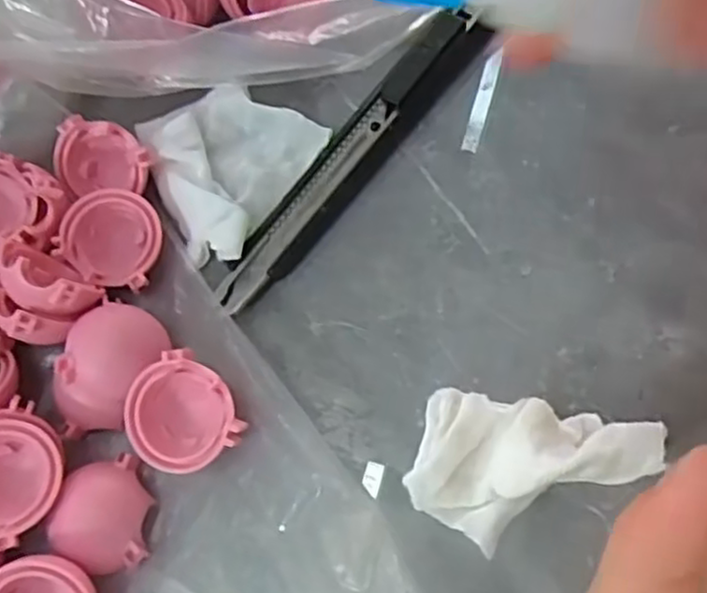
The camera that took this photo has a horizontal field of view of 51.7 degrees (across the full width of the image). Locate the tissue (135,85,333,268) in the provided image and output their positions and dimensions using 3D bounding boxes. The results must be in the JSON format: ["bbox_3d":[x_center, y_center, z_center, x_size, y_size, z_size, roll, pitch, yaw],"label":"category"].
[{"bbox_3d":[-0.046,-0.044,0.227,0.054,0.009,0.056,26,75,19],"label":"tissue"}]

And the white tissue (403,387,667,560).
[{"bbox_3d":[0.043,0.043,0.178,0.054,0.020,0.036,10,70,14],"label":"white tissue"}]

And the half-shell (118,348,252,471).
[{"bbox_3d":[-0.046,0.033,0.198,0.029,0.013,0.030,-4,68,9],"label":"half-shell"}]

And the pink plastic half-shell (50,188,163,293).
[{"bbox_3d":[-0.073,-0.017,0.221,0.029,0.011,0.028,9,71,5],"label":"pink plastic half-shell"}]

